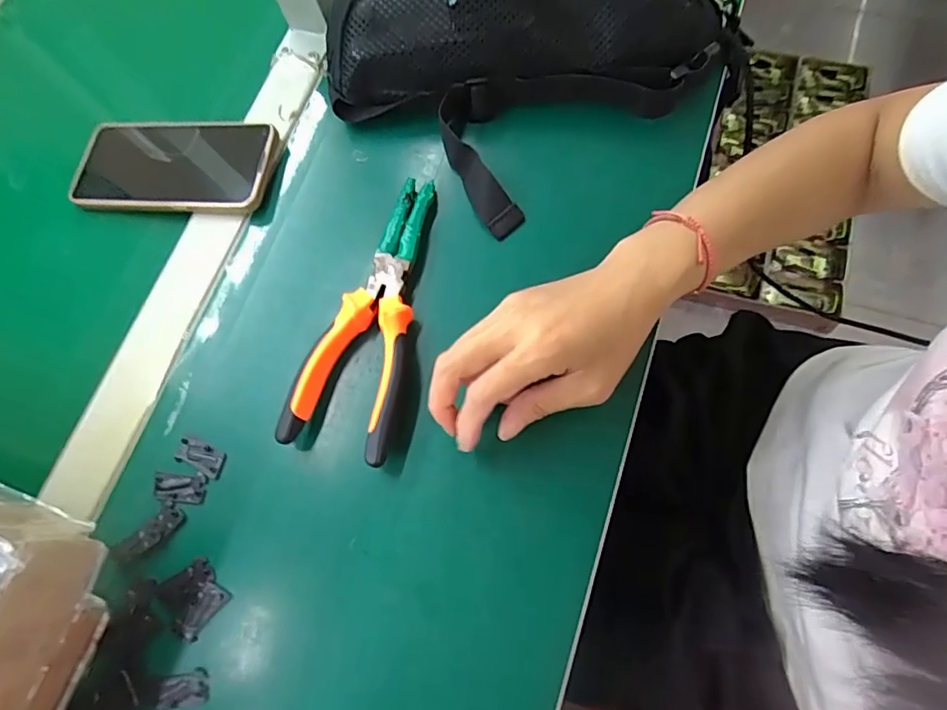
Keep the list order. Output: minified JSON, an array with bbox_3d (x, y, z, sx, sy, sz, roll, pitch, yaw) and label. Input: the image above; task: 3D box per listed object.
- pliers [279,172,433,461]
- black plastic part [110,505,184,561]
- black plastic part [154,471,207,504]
[{"bbox_3d":[-0.062,-0.030,0.350,0.064,0.027,0.191,12,74,9],"label":"pliers"},{"bbox_3d":[-0.199,0.110,0.323,0.045,0.004,0.015,-41,73,-8],"label":"black plastic part"},{"bbox_3d":[-0.185,0.083,0.331,0.032,0.004,0.018,1,72,6],"label":"black plastic part"}]

